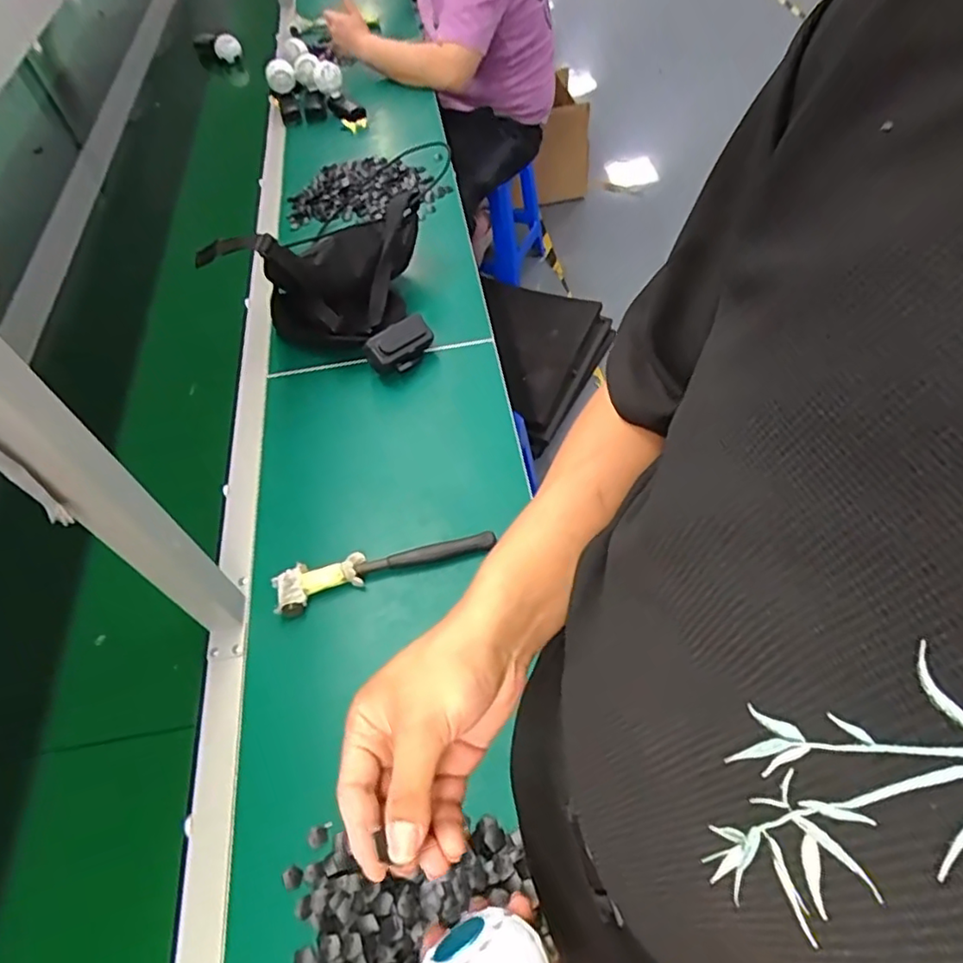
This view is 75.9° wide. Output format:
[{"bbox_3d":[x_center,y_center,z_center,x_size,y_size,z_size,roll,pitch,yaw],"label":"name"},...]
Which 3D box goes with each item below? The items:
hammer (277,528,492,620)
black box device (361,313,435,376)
[{"bbox_3d":[-0.113,0.094,0.721,0.253,0.035,0.045,-18,55,-8],"label":"hammer"},{"bbox_3d":[-0.117,-0.194,0.899,0.101,0.066,0.043,-32,58,-16],"label":"black box device"}]

